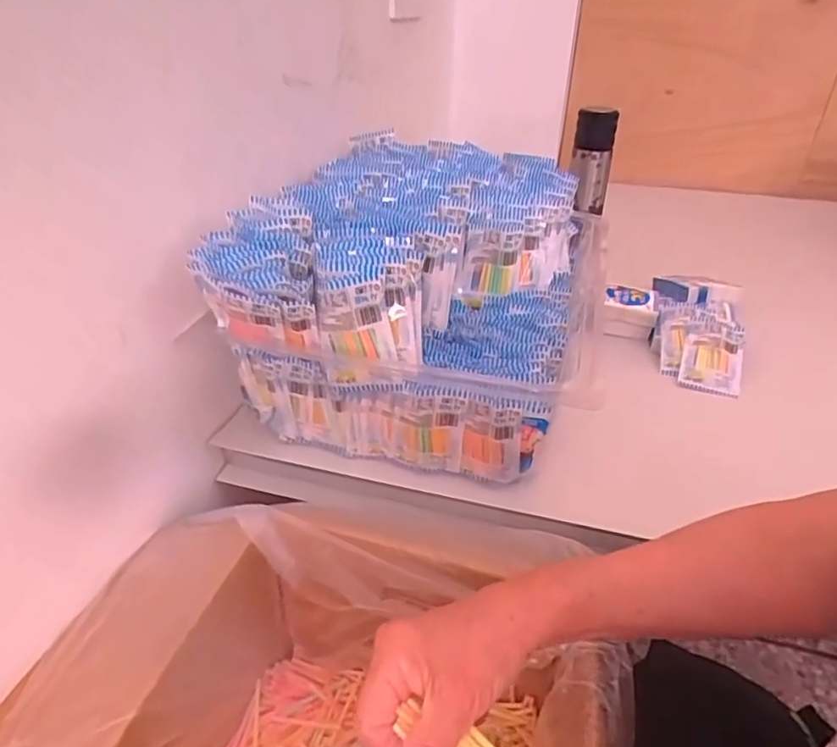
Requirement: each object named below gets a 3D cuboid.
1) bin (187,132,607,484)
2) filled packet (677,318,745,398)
[{"bbox_3d":[0.021,-0.097,0.624,0.301,0.194,0.440,10,34,13],"label":"bin"},{"bbox_3d":[0.345,-0.023,0.679,0.064,0.009,0.104,15,60,13],"label":"filled packet"}]

